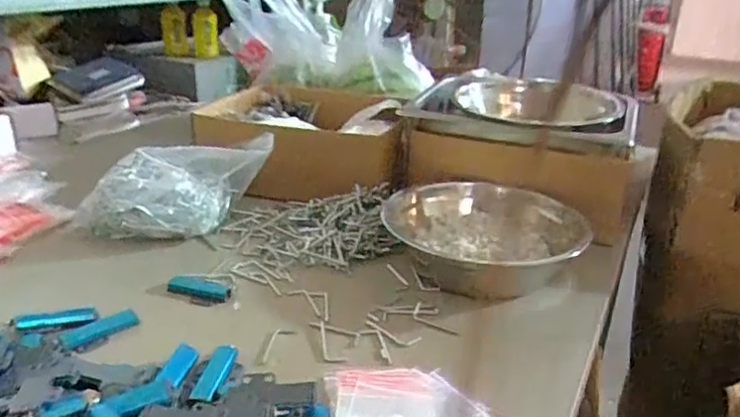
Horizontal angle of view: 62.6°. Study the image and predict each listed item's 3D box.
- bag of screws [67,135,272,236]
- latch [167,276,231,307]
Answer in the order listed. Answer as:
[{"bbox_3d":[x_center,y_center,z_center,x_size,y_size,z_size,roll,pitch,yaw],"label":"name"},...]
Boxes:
[{"bbox_3d":[-0.257,-0.028,0.838,0.255,0.098,0.121,-13,28,-32],"label":"bag of screws"},{"bbox_3d":[-0.197,0.093,0.701,0.081,0.012,0.028,11,25,17],"label":"latch"}]

